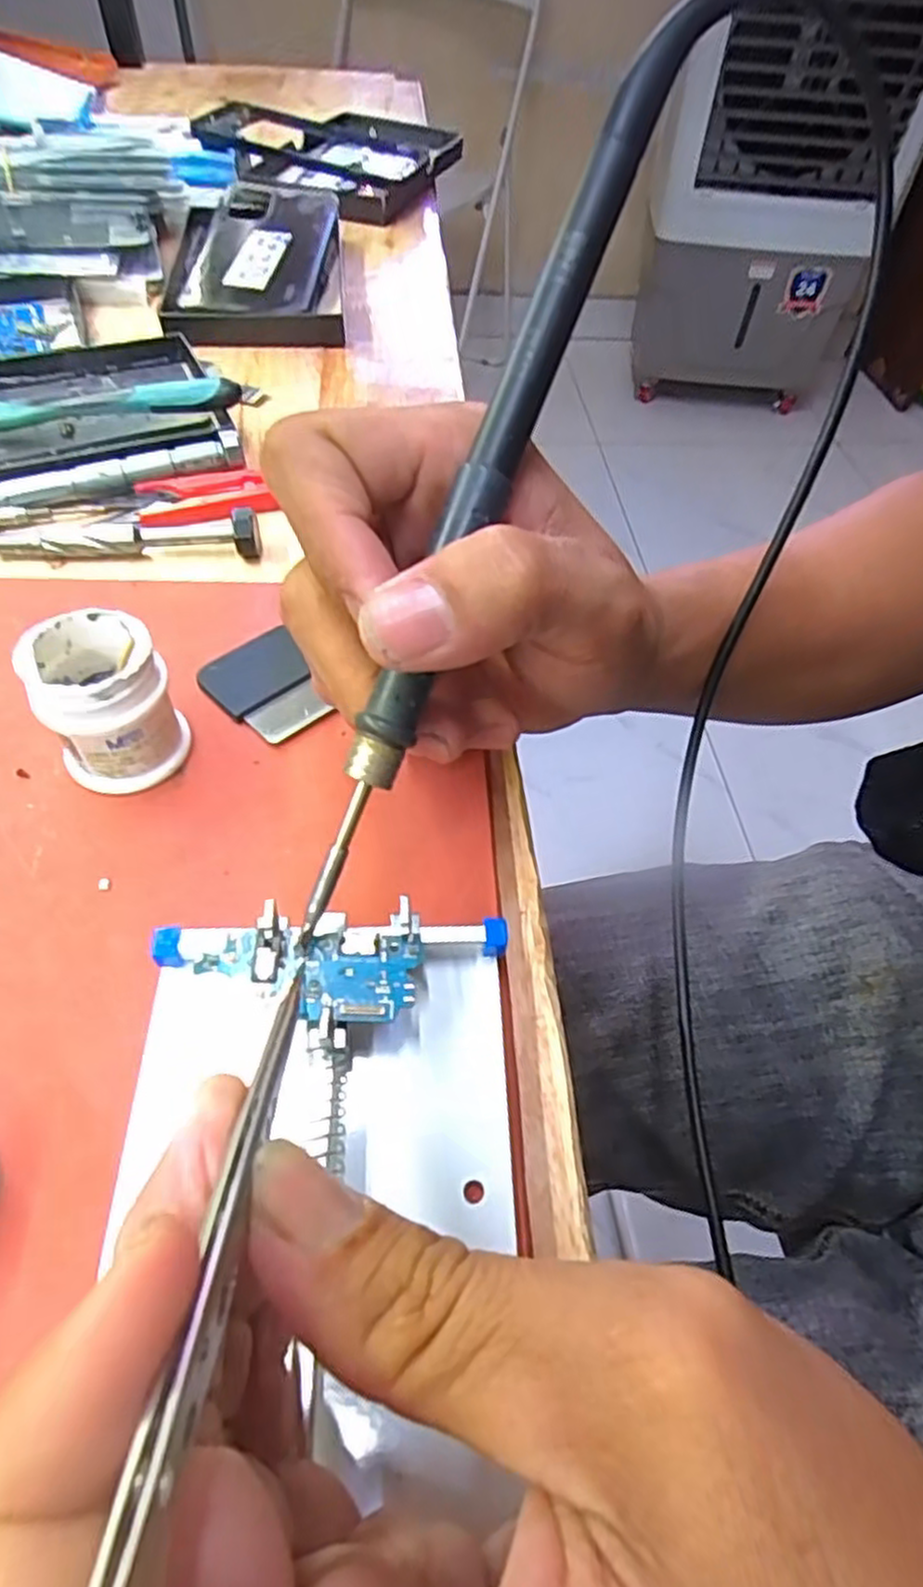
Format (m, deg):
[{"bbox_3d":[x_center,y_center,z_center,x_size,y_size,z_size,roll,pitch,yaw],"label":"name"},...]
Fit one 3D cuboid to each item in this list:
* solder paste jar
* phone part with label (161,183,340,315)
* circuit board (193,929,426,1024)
[{"bbox_3d":[-0.097,-0.025,0.203,0.032,0.041,0.031,2,54,-3],"label":"solder paste jar"},{"bbox_3d":[-0.125,-0.324,0.445,0.100,0.026,0.177,-5,54,-7],"label":"phone part with label"},{"bbox_3d":[-0.033,0.040,0.162,0.048,0.004,0.020,3,57,-6],"label":"circuit board"}]

